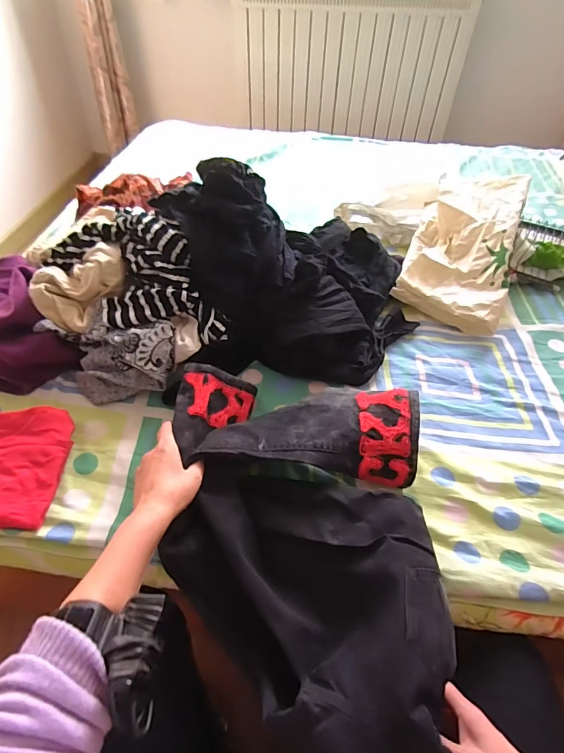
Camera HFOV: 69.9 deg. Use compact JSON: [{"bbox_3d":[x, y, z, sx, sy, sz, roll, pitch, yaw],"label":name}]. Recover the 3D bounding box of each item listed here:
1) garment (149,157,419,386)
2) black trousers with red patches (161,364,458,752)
[{"bbox_3d":[0.016,-0.205,0.718,0.456,0.233,0.370,10,48,7],"label":"garment"},{"bbox_3d":[0.024,0.208,0.450,0.344,0.111,0.527,0,47,-2],"label":"black trousers with red patches"}]

